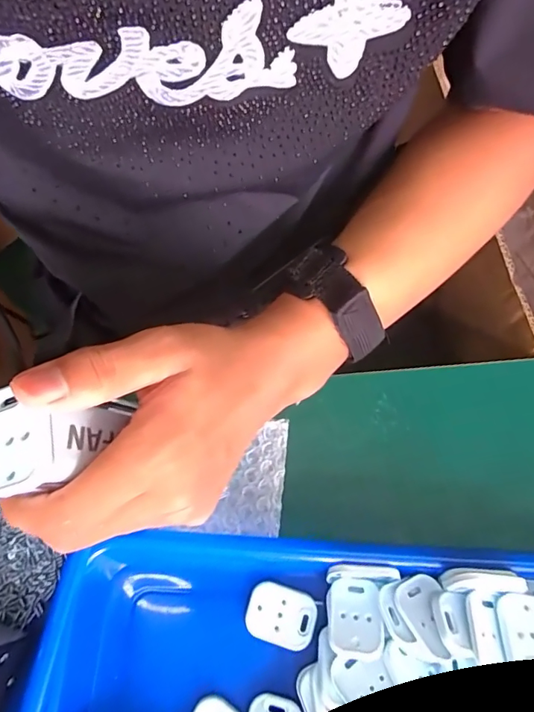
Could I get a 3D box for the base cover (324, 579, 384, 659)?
[{"bbox_3d":[0.048,0.144,0.259,0.029,0.005,0.039,-2,43,6],"label":"base cover"}]

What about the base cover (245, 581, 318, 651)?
[{"bbox_3d":[0.008,0.150,0.272,0.039,0.004,0.031,14,70,6],"label":"base cover"}]

